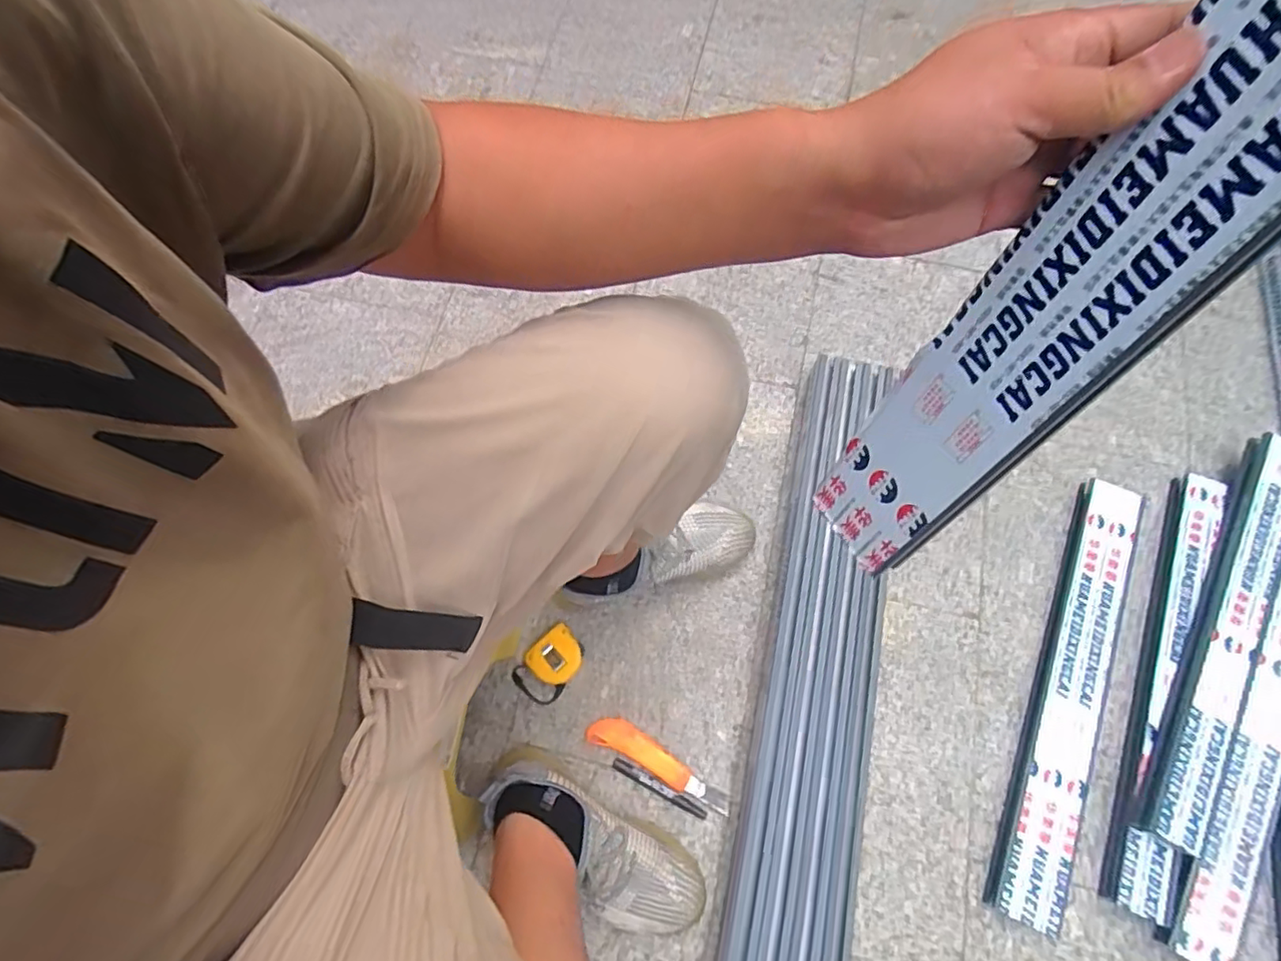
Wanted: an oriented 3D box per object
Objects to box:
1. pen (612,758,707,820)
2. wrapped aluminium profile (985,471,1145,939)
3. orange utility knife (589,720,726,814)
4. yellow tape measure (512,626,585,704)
[{"bbox_3d":[0.024,0.389,0.765,0.129,0.014,0.017,28,74,9],"label":"pen"},{"bbox_3d":[0.578,0.265,0.804,0.089,0.029,0.594,23,73,8],"label":"wrapped aluminium profile"},{"bbox_3d":[0.025,0.359,0.774,0.194,0.017,0.041,26,74,9],"label":"orange utility knife"},{"bbox_3d":[-0.118,0.245,0.802,0.067,0.036,0.099,43,77,13],"label":"yellow tape measure"}]

